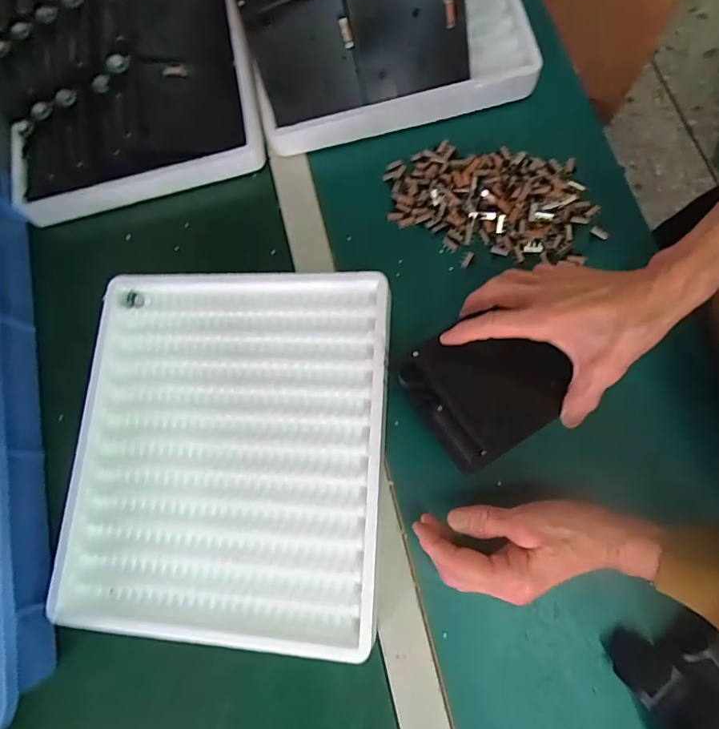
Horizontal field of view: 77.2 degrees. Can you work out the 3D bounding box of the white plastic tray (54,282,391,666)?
[{"bbox_3d":[-0.126,0.071,0.408,0.292,0.020,0.313,1,76,11],"label":"white plastic tray"}]

